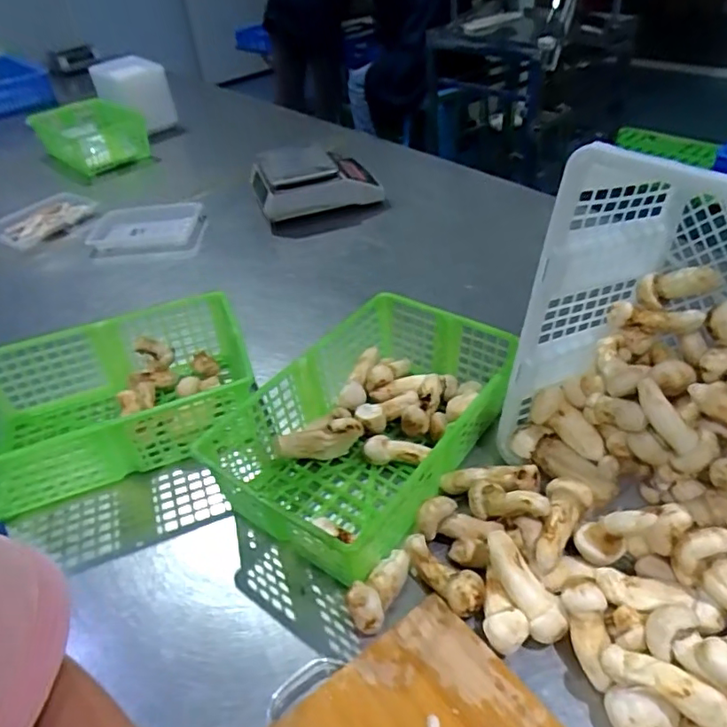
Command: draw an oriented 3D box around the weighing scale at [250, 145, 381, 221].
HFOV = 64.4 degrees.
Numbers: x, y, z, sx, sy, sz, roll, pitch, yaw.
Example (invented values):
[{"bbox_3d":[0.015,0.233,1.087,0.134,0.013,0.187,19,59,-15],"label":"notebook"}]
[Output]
[{"bbox_3d":[-0.104,-0.391,1.212,0.251,0.110,0.180,-17,40,-12],"label":"weighing scale"}]

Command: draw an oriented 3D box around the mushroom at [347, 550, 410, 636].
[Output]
[{"bbox_3d":[0.014,0.204,0.531,0.033,0.028,0.078,16,44,25],"label":"mushroom"}]

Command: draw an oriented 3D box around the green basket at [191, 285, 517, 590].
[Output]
[{"bbox_3d":[0.006,0.059,0.661,0.234,0.100,0.322,19,45,28],"label":"green basket"}]

